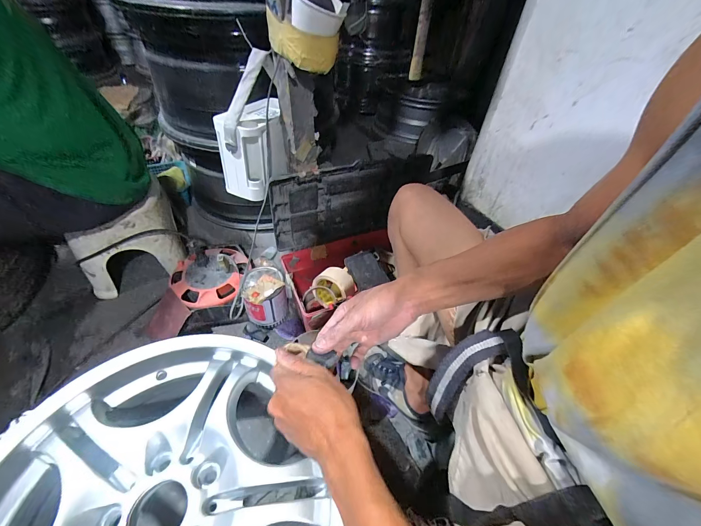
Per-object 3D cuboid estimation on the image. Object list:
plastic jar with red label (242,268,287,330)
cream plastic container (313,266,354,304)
[{"bbox_3d":[-0.212,0.088,0.737,0.098,0.129,0.096,3,47,-3],"label":"plastic jar with red label"},{"bbox_3d":[-0.036,0.060,0.745,0.096,0.091,0.076,20,48,13],"label":"cream plastic container"}]

